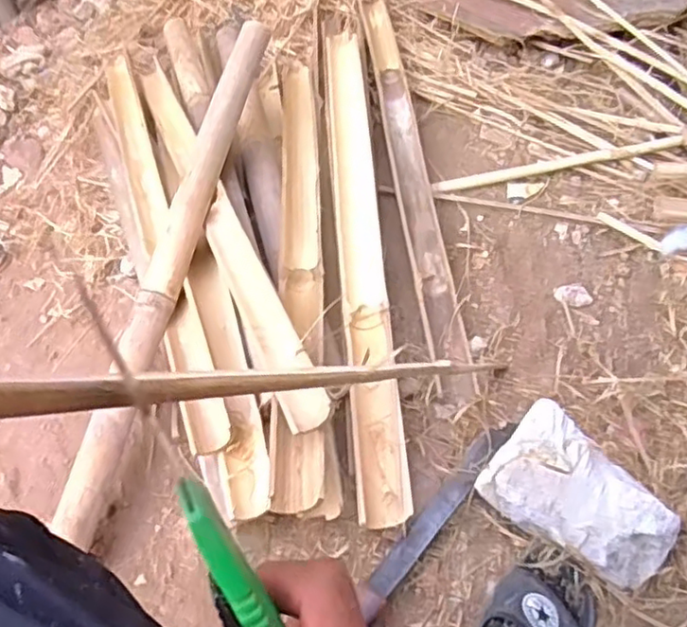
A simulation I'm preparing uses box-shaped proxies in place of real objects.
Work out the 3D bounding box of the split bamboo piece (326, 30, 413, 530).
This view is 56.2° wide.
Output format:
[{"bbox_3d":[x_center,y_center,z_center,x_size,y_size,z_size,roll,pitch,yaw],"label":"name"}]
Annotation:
[{"bbox_3d":[0.022,-0.162,1.026,0.075,0.052,1.001,-6,52,2],"label":"split bamboo piece"}]

